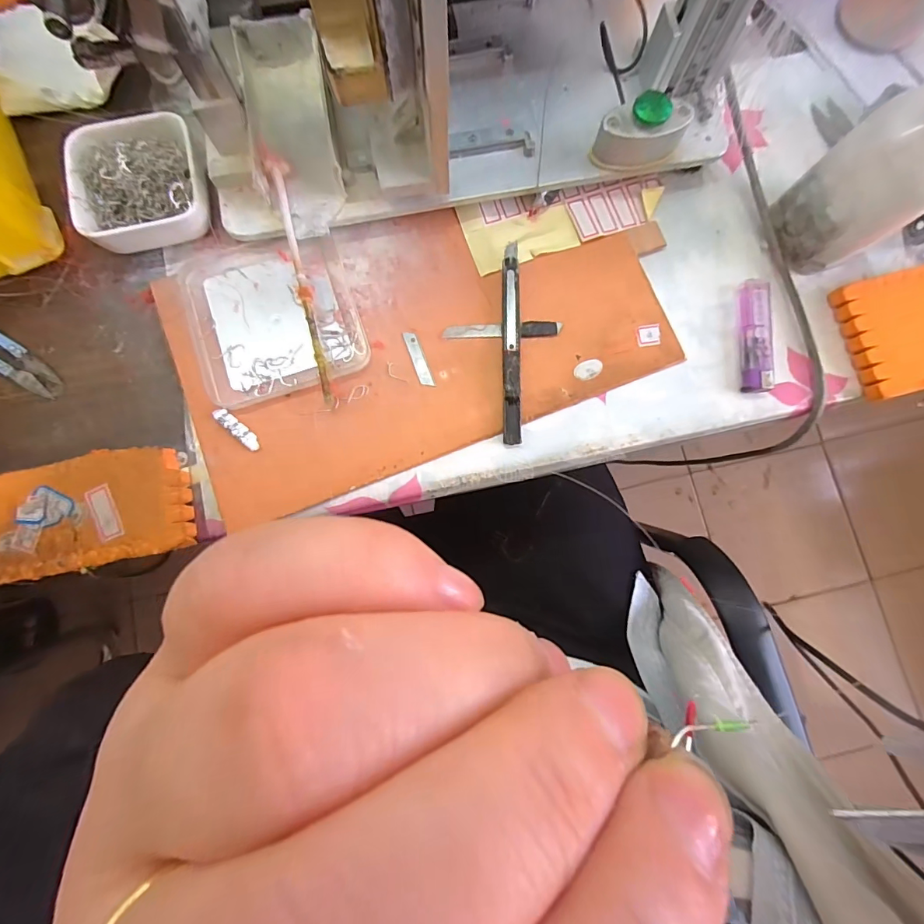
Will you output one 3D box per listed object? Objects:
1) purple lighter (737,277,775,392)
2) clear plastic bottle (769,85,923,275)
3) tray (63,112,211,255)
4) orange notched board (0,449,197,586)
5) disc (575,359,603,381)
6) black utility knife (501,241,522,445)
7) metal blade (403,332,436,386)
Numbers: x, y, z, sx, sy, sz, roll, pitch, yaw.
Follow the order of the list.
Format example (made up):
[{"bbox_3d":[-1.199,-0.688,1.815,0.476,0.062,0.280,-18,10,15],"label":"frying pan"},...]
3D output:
[{"bbox_3d":[0.198,-0.086,0.300,0.019,0.007,0.079,4,83,1],"label":"purple lighter"},{"bbox_3d":[0.242,-0.170,0.230,0.055,0.172,0.066,-41,85,-4],"label":"clear plastic bottle"},{"bbox_3d":[-0.218,-0.188,0.307,0.082,0.028,0.087,-11,83,-1],"label":"tray"},{"bbox_3d":[-0.266,0.038,0.282,0.186,0.019,0.068,-12,83,-1],"label":"orange notched board"},{"bbox_3d":[0.085,-0.062,0.300,0.019,0.004,0.013,-23,84,-2],"label":"disc"},{"bbox_3d":[0.033,-0.081,0.298,0.012,0.009,0.137,0,83,0],"label":"black utility knife"},{"bbox_3d":[-0.029,-0.070,0.301,0.009,0.004,0.040,-21,84,-2],"label":"metal blade"}]

